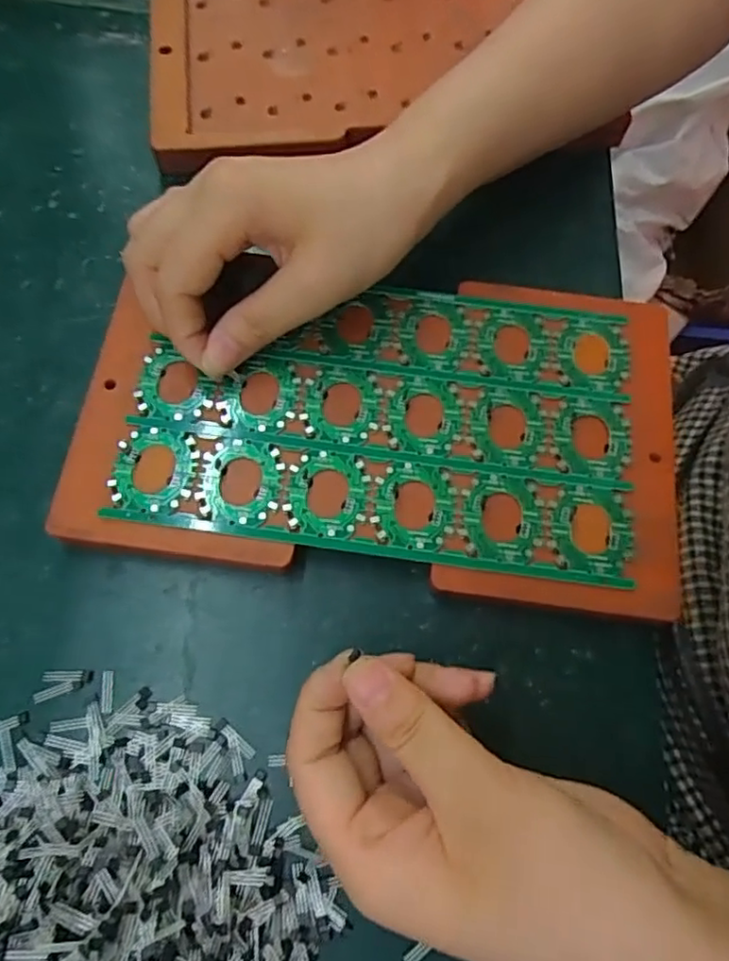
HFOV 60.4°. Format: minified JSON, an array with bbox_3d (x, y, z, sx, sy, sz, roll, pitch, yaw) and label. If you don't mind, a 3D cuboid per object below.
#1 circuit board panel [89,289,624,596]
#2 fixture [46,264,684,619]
[{"bbox_3d":[0.008,-0.029,0.257,0.198,0.004,0.119,8,71,1],"label":"circuit board panel"},{"bbox_3d":[0.004,-0.026,0.259,0.241,0.014,0.135,6,69,0],"label":"fixture"}]

